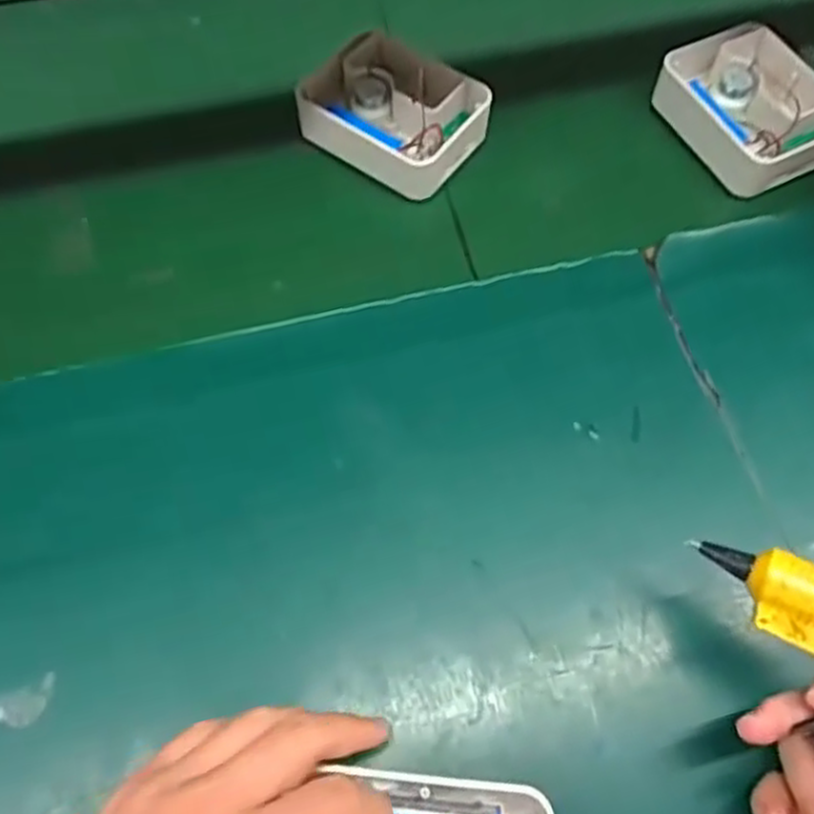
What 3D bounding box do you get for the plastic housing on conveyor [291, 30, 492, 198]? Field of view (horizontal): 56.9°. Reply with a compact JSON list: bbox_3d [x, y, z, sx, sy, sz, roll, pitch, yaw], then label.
[{"bbox_3d":[-0.008,-0.229,0.583,0.125,0.040,0.100,33,69,13],"label":"plastic housing on conveyor"}]

